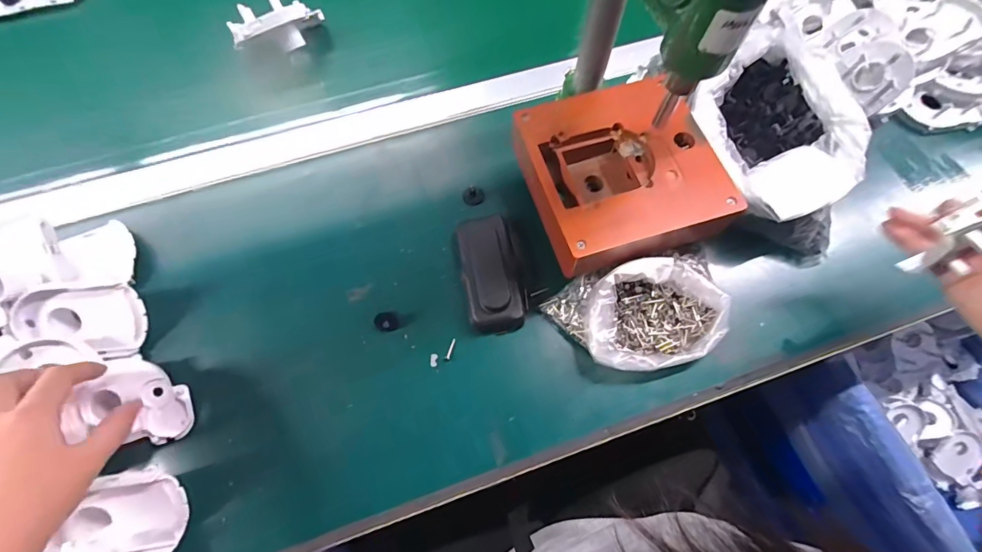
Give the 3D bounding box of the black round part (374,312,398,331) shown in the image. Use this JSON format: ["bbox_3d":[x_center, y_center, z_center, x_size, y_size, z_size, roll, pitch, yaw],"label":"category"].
[{"bbox_3d":[-0.091,0.040,0.380,0.019,0.012,0.016,-6,68,-3],"label":"black round part"}]

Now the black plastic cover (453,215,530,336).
[{"bbox_3d":[0.001,-0.002,0.392,0.052,0.024,0.104,-12,69,-5],"label":"black plastic cover"}]

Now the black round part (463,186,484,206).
[{"bbox_3d":[-0.017,-0.082,0.442,0.021,0.007,0.019,40,73,14],"label":"black round part"}]

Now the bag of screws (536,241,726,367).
[{"bbox_3d":[0.132,0.028,0.367,0.147,0.041,0.092,-17,69,-7],"label":"bag of screws"}]

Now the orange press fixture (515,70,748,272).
[{"bbox_3d":[0.113,-0.086,0.403,0.161,0.071,0.155,-16,69,-7],"label":"orange press fixture"}]

